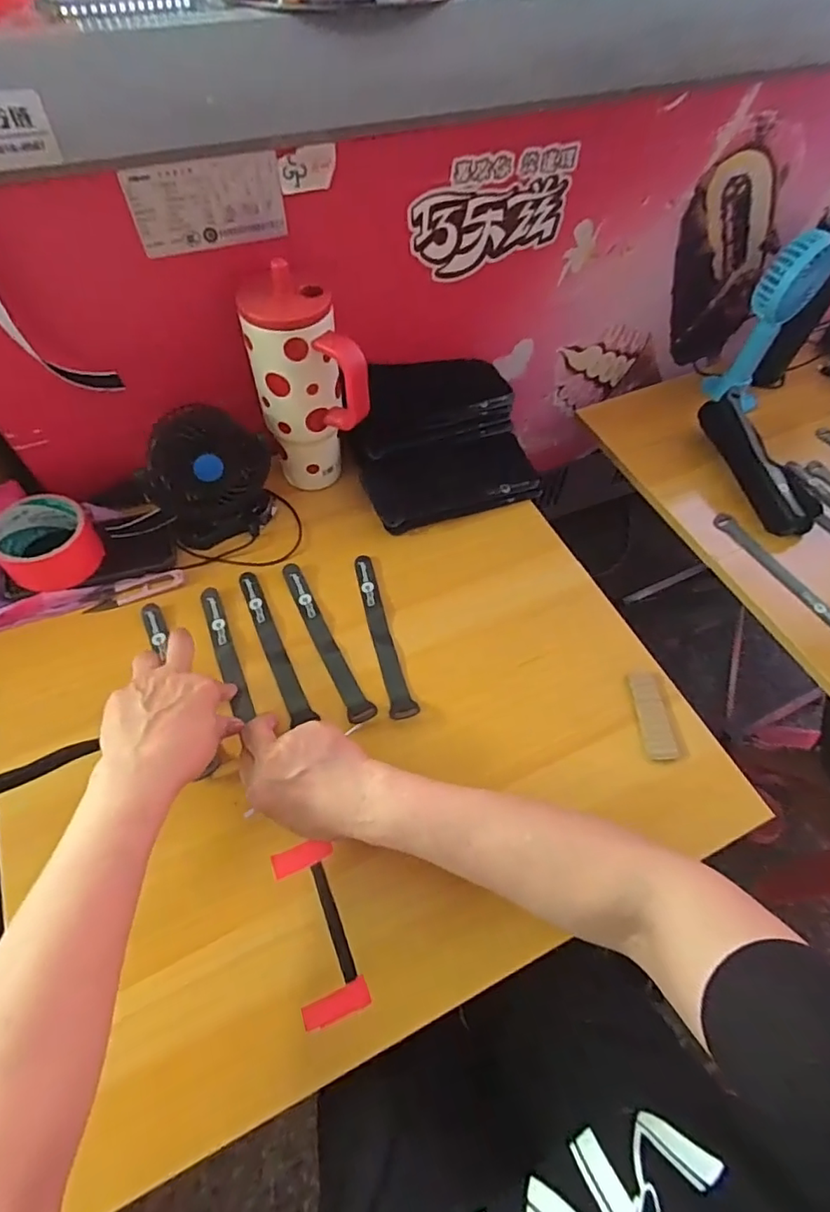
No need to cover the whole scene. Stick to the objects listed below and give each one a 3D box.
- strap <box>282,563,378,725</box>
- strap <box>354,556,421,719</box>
[{"bbox_3d":[-0.088,0.032,0.547,0.024,0.007,0.190,-22,61,-15],"label":"strap"},{"bbox_3d":[-0.032,0.025,0.555,0.024,0.005,0.189,-12,58,-7],"label":"strap"}]

